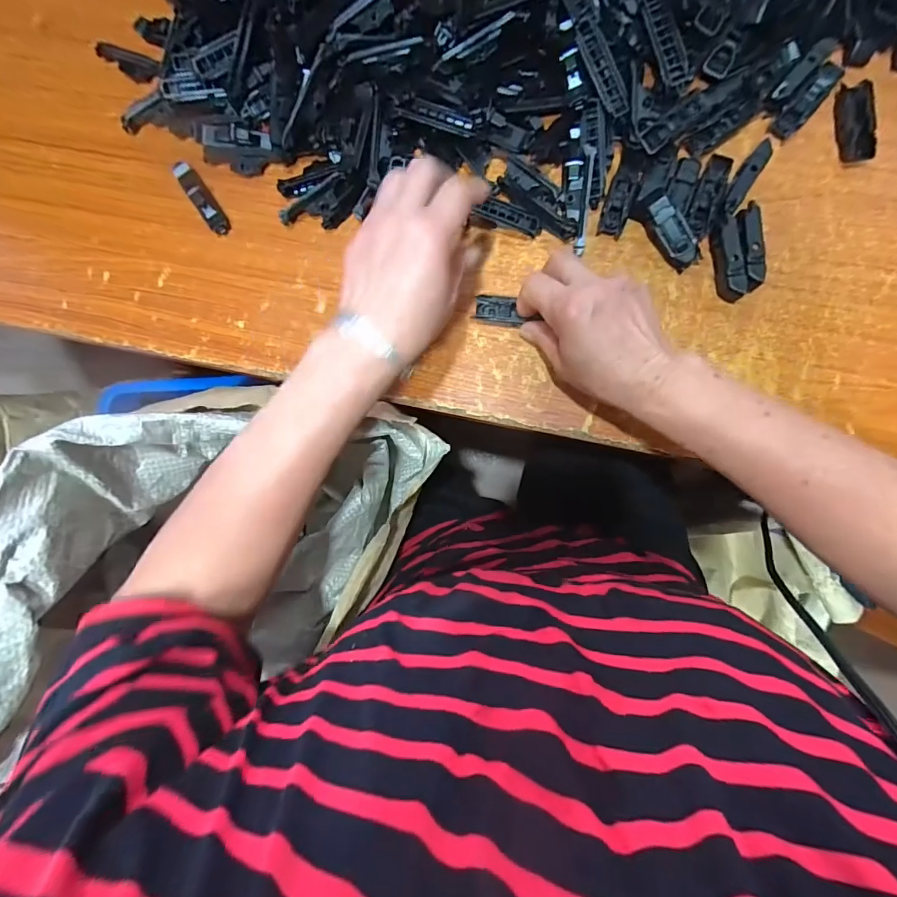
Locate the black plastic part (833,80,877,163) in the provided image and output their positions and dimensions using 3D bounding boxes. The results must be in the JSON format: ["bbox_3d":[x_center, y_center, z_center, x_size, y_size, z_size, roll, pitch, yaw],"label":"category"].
[{"bbox_3d":[0.330,-0.265,0.354,0.021,0.015,0.062,-4,89,5],"label":"black plastic part"}]

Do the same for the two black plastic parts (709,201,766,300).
[{"bbox_3d":[0.236,-0.158,0.357,0.031,0.021,0.071,-2,89,5],"label":"two black plastic parts"}]

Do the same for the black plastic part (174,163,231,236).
[{"bbox_3d":[-0.229,-0.232,0.405,0.018,0.013,0.078,-37,86,4],"label":"black plastic part"}]

